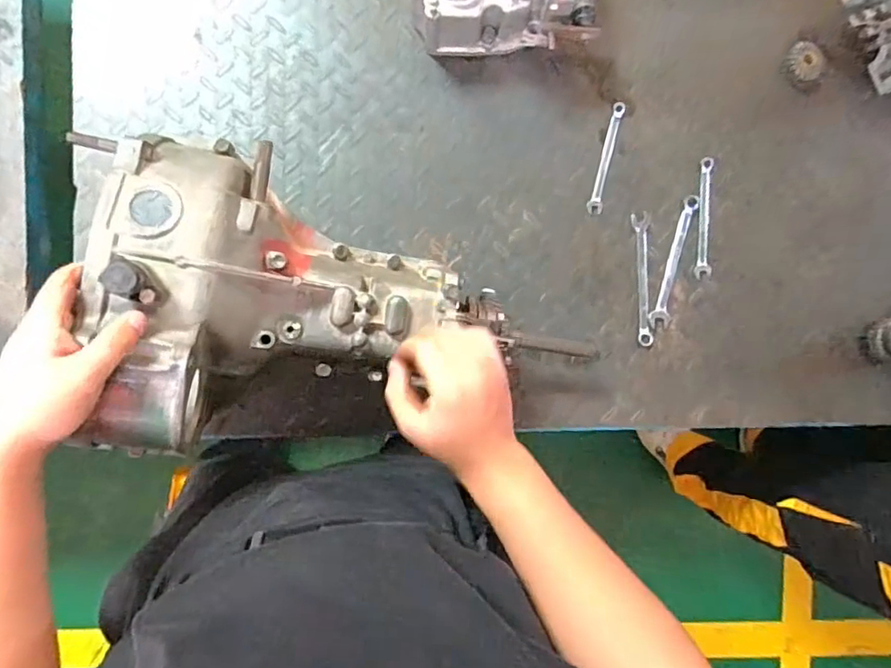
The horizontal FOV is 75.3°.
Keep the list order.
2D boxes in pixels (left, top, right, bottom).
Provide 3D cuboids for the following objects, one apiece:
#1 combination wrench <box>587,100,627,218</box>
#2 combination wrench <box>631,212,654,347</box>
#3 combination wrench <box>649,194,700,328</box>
[{"bbox_3d":[0.210,-0.228,0.749,0.019,0.004,0.146,14,90,-5],"label":"combination wrench"},{"bbox_3d":[0.258,-0.071,0.754,0.024,0.004,0.172,-1,91,-5],"label":"combination wrench"},{"bbox_3d":[0.303,-0.097,0.757,0.026,0.004,0.177,15,90,-5],"label":"combination wrench"}]

